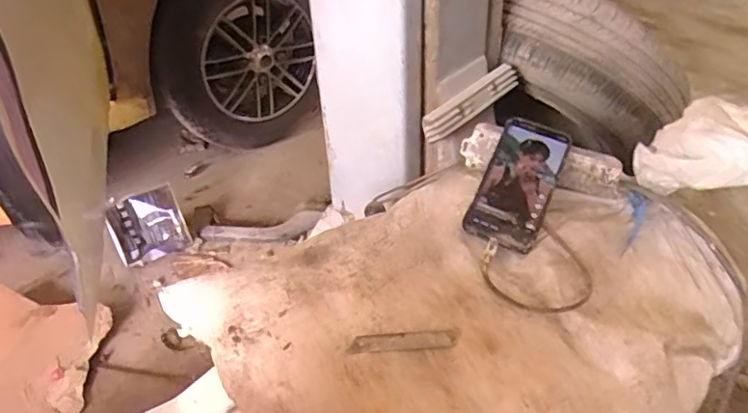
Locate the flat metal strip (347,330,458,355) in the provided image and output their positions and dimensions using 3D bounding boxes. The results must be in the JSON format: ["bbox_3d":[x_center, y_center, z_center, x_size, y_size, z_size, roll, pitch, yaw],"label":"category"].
[{"bbox_3d":[0.025,0.120,0.494,0.093,0.004,0.020,-4,44,4],"label":"flat metal strip"}]

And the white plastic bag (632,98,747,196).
[{"bbox_3d":[0.332,-0.059,0.559,0.047,0.090,0.169,-16,-1,-31],"label":"white plastic bag"}]

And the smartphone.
[{"bbox_3d":[0.159,-0.029,0.614,0.074,0.014,0.164,23,64,13],"label":"smartphone"}]

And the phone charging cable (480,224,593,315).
[{"bbox_3d":[0.163,0.065,0.548,0.107,0.014,0.107,-1,37,1],"label":"phone charging cable"}]

